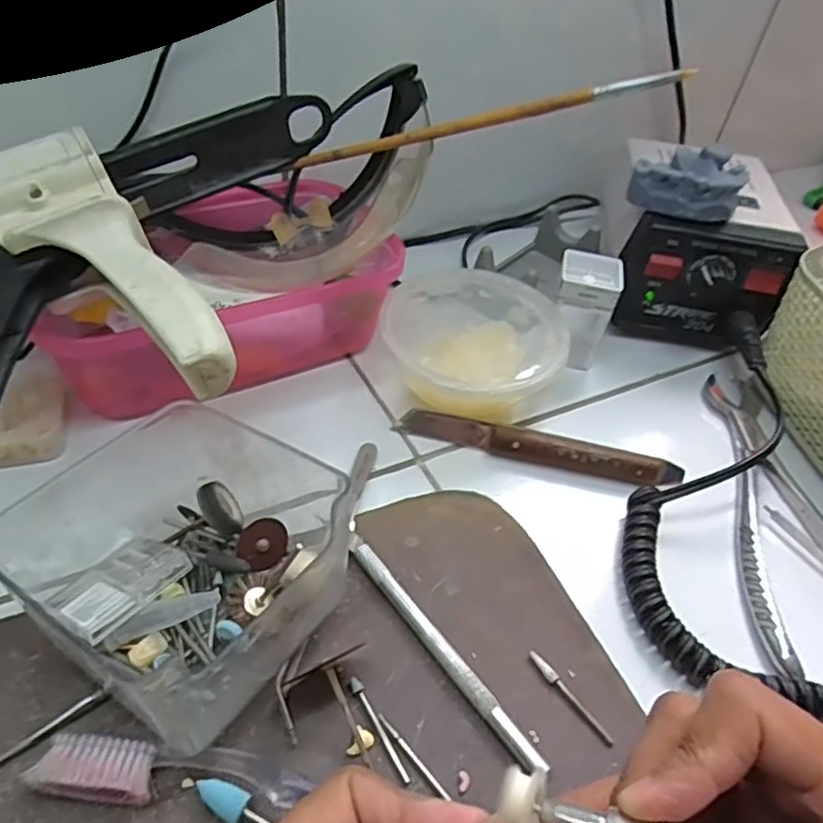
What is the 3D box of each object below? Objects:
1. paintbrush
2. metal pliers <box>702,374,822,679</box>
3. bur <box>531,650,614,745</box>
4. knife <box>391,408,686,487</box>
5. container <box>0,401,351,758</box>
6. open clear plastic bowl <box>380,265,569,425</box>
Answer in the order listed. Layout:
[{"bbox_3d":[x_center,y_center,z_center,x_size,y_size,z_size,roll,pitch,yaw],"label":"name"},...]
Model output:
[{"bbox_3d":[0.031,-0.141,0.327,0.193,0.008,0.008,-5,42,19],"label":"paintbrush"},{"bbox_3d":[0.185,0.048,0.346,0.062,0.010,0.186,5,45,-3],"label":"metal pliers"},{"bbox_3d":[0.063,0.112,0.266,0.005,0.004,0.044,-26,54,-30],"label":"bur"},{"bbox_3d":[0.067,0.018,0.355,0.148,0.014,0.014,14,45,6],"label":"knife"},{"bbox_3d":[-0.086,0.058,0.261,0.102,0.055,0.102,27,48,18],"label":"container"},{"bbox_3d":[0.033,-0.034,0.383,0.100,0.041,0.121,5,45,-3],"label":"open clear plastic bowl"}]

